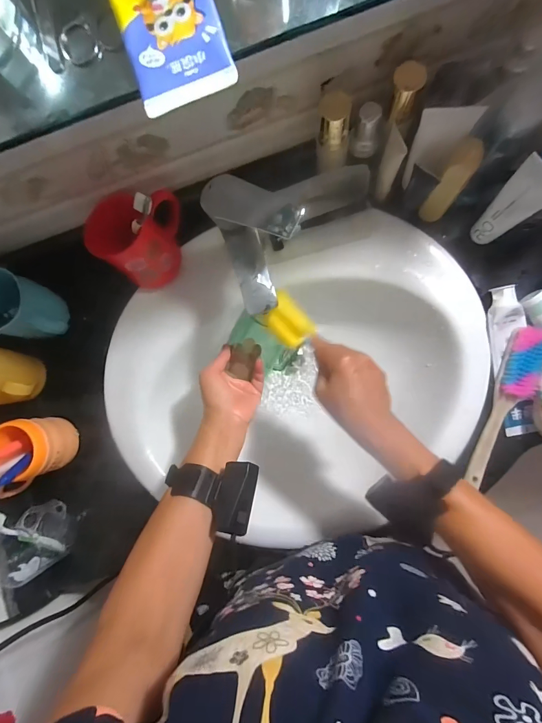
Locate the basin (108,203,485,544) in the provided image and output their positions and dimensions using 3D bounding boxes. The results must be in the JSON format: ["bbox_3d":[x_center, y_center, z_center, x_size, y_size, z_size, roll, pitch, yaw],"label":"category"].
[{"bbox_3d":[0.035,0.024,0.580,0.527,0.163,0.416,-6,85,5],"label":"basin"}]

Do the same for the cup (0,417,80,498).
[{"bbox_3d":[-0.325,0.130,0.501,0.074,0.083,0.104,-2,85,5],"label":"cup"}]

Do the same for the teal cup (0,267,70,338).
[{"bbox_3d":[-0.339,-0.071,0.500,0.094,0.098,0.081,10,86,6],"label":"teal cup"}]

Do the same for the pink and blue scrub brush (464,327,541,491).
[{"bbox_3d":[0.311,0.053,0.471,0.046,0.030,0.205,19,87,6],"label":"pink and blue scrub brush"}]

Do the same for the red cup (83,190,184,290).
[{"bbox_3d":[-0.174,-0.169,0.487,0.094,0.088,0.122,20,88,6],"label":"red cup"}]

